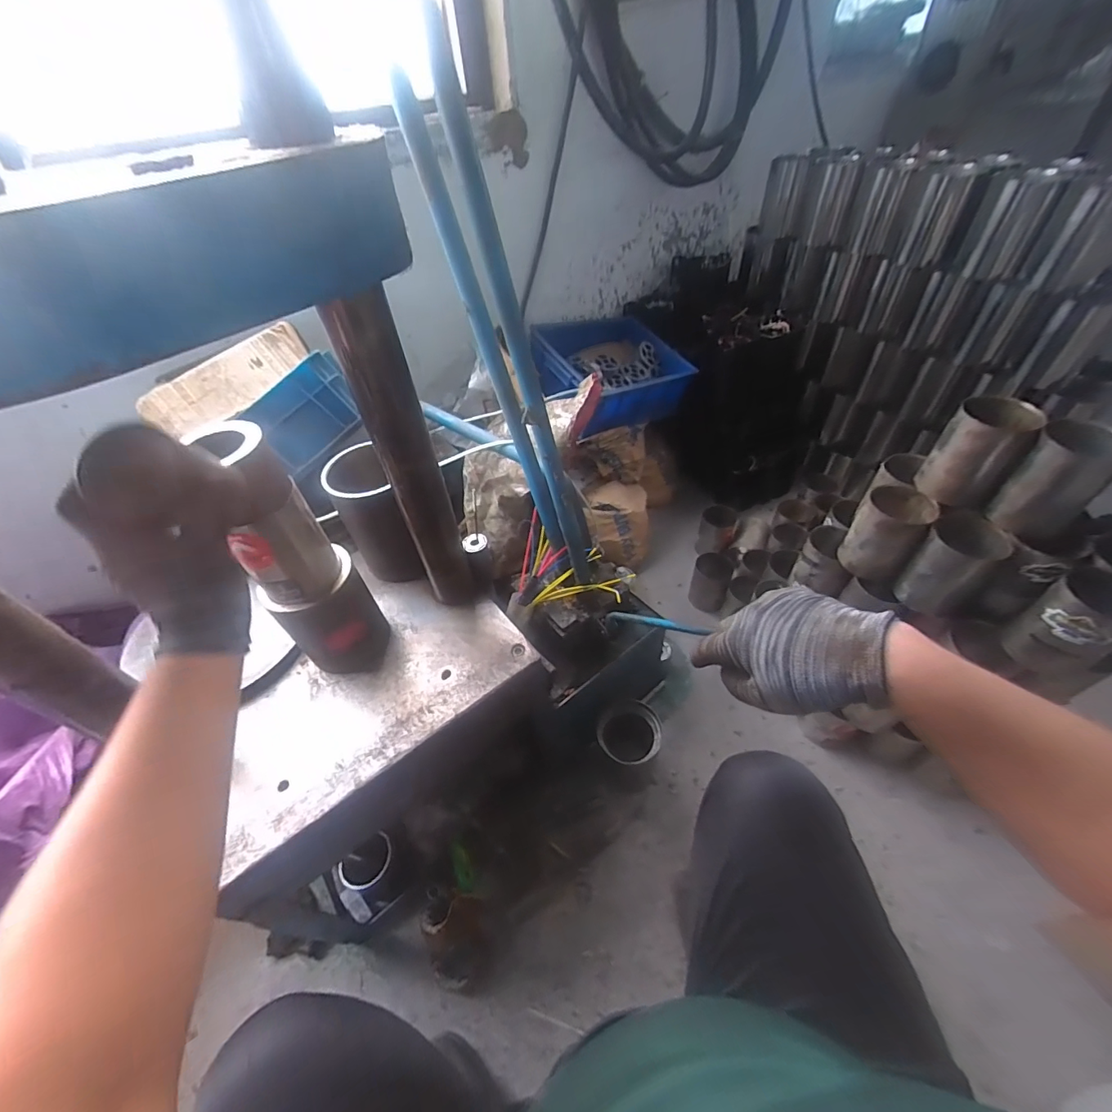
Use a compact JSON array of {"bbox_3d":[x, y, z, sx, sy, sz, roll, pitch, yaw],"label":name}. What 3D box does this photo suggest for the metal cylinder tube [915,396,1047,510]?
[{"bbox_3d":[0.595,-0.140,0.670,0.091,0.140,0.081,17,51,20],"label":"metal cylinder tube"}]

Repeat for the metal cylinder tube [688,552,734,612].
[{"bbox_3d":[0.394,0.069,1.199,0.090,0.122,0.089,14,50,18],"label":"metal cylinder tube"}]

